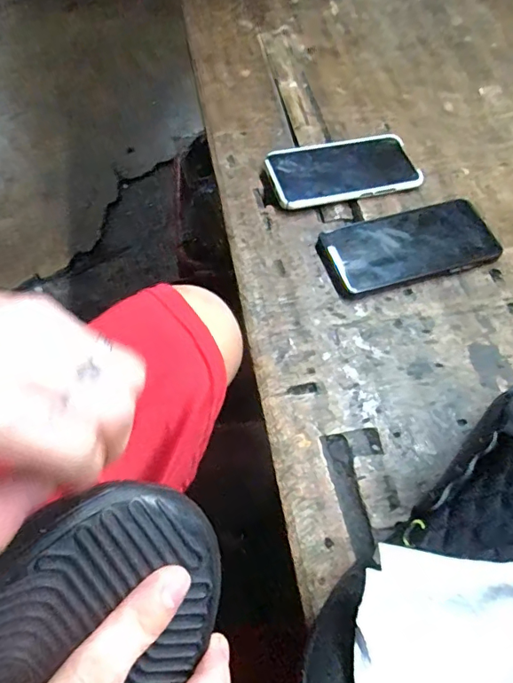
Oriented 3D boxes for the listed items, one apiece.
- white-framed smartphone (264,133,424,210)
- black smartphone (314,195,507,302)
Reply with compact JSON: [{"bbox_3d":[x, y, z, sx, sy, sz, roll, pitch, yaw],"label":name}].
[{"bbox_3d":[0.092,-0.185,0.530,0.158,0.010,0.076,-13,70,-12],"label":"white-framed smartphone"},{"bbox_3d":[0.151,-0.094,0.491,0.173,0.012,0.078,-15,63,-11],"label":"black smartphone"}]

